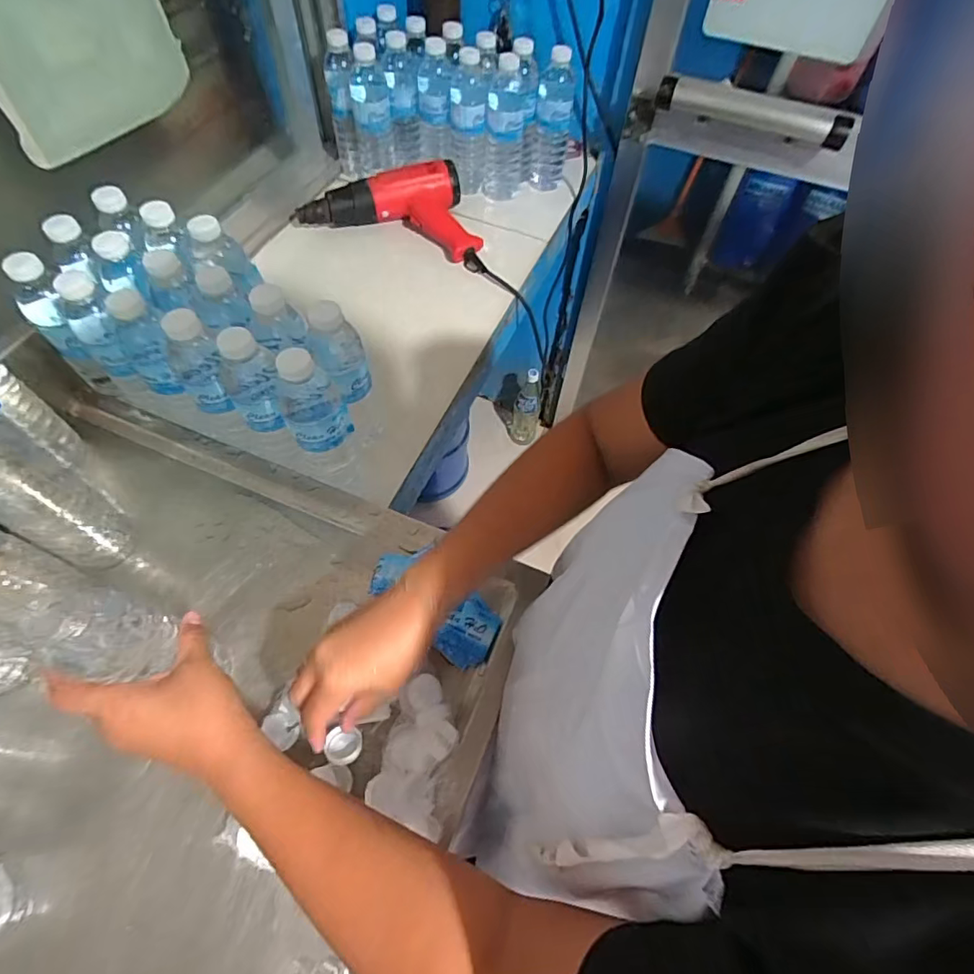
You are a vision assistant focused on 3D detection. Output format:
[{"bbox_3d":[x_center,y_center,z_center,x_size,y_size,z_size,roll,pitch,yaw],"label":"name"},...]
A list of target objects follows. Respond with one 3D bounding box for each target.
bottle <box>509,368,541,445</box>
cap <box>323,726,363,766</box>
[{"bbox_3d":[0.123,-0.253,1.582,0.089,0.299,0.090,13,60,5],"label":"bottle"},{"bbox_3d":[-0.125,0.228,0.447,0.029,0.012,0.027,1,60,-2],"label":"cap"}]

